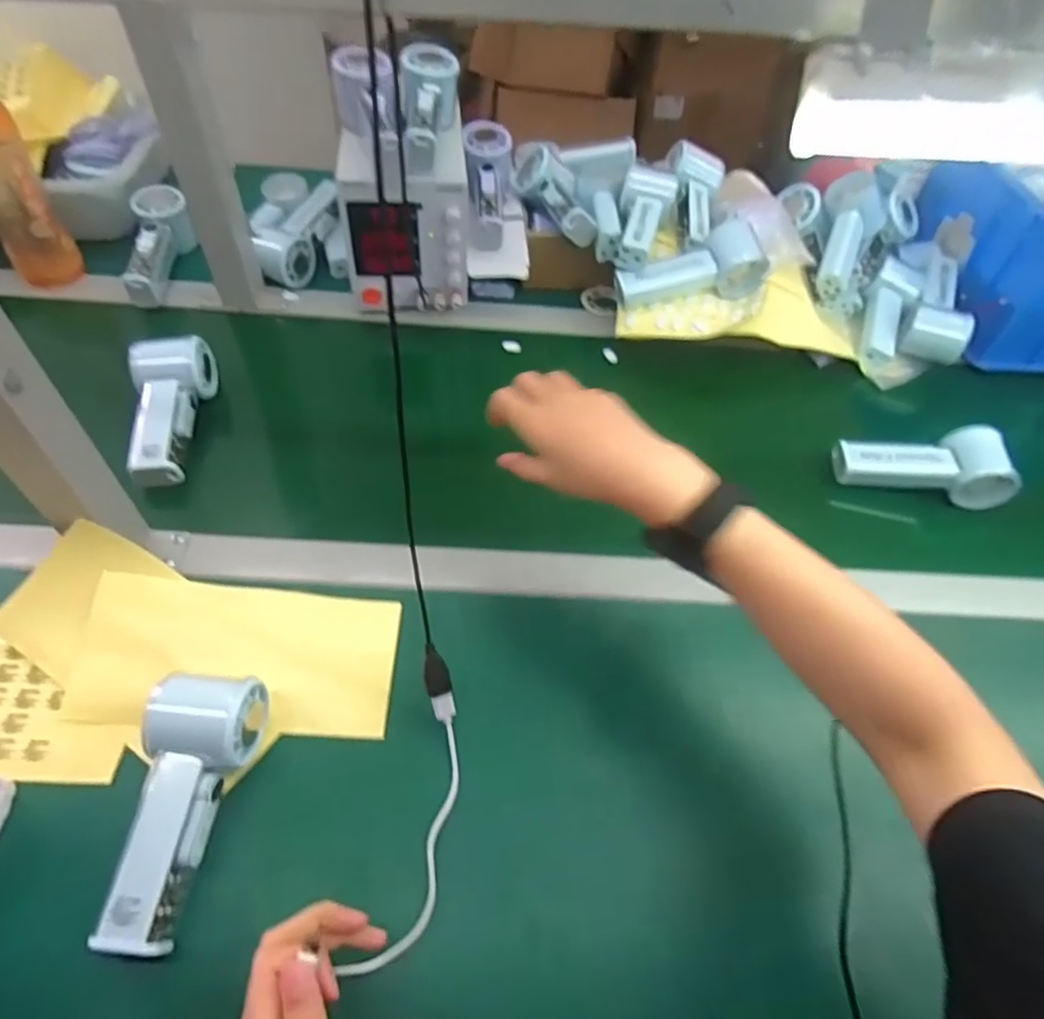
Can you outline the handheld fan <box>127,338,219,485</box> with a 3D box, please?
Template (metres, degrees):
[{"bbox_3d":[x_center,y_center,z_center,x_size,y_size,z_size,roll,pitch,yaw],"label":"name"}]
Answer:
[{"bbox_3d":[-0.328,-0.088,0.586,0.061,0.047,0.150,-1,64,-6],"label":"handheld fan"}]

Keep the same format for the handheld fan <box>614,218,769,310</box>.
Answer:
[{"bbox_3d":[0.175,-0.255,0.687,0.155,0.047,0.072,-15,53,1],"label":"handheld fan"}]

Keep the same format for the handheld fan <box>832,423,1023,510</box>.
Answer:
[{"bbox_3d":[0.374,-0.045,0.597,0.147,0.050,0.064,9,52,3],"label":"handheld fan"}]

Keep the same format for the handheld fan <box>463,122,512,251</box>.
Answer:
[{"bbox_3d":[-0.039,-0.365,0.732,0.055,0.064,0.157,1,72,-4],"label":"handheld fan"}]

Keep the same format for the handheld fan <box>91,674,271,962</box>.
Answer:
[{"bbox_3d":[-0.209,0.178,0.393,0.060,0.056,0.150,8,66,1],"label":"handheld fan"}]

